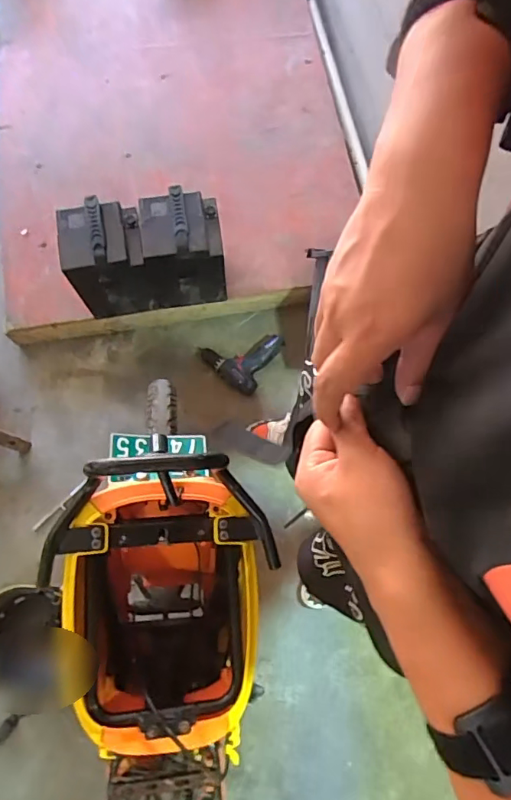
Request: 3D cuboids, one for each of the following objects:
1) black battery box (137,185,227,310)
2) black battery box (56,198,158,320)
[{"bbox_3d":[-0.183,-0.366,1.248,0.202,0.261,0.157,-7,73,0],"label":"black battery box"},{"bbox_3d":[-0.348,-0.339,1.244,0.181,0.284,0.157,-9,73,-1],"label":"black battery box"}]

